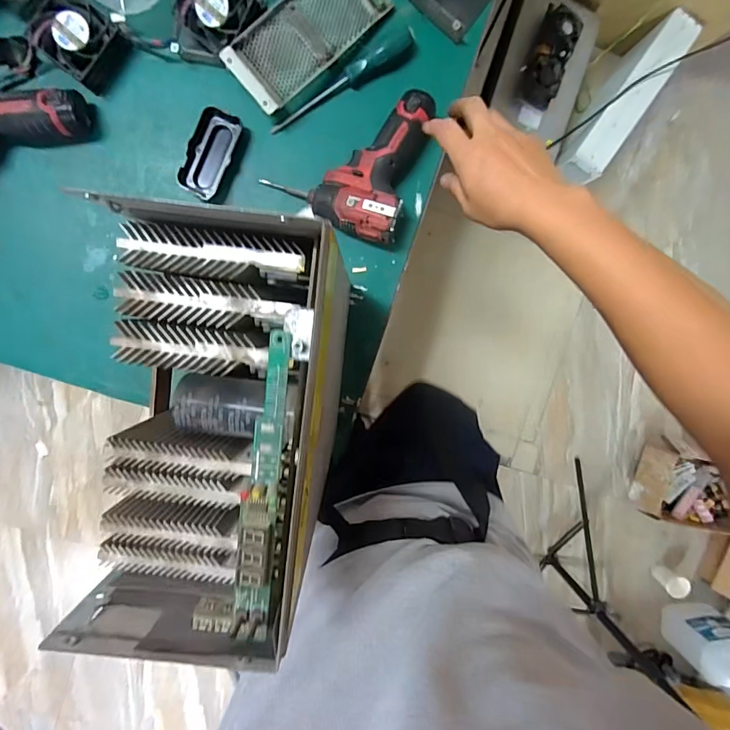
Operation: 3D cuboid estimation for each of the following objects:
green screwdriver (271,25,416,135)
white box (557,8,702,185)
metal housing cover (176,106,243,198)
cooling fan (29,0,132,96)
[{"bbox_3d":[-0.027,-0.366,0.569,0.213,0.027,0.030,-34,98,0],"label":"green screwdriver"},{"bbox_3d":[0.684,-0.704,1.228,0.128,0.231,0.438,38,92,-7],"label":"white box"},{"bbox_3d":[-0.200,-0.271,0.566,0.050,0.017,0.107,22,94,-6],"label":"metal housing cover"},{"bbox_3d":[-0.347,-0.392,0.532,0.091,0.035,0.083,35,93,-7],"label":"cooling fan"}]

